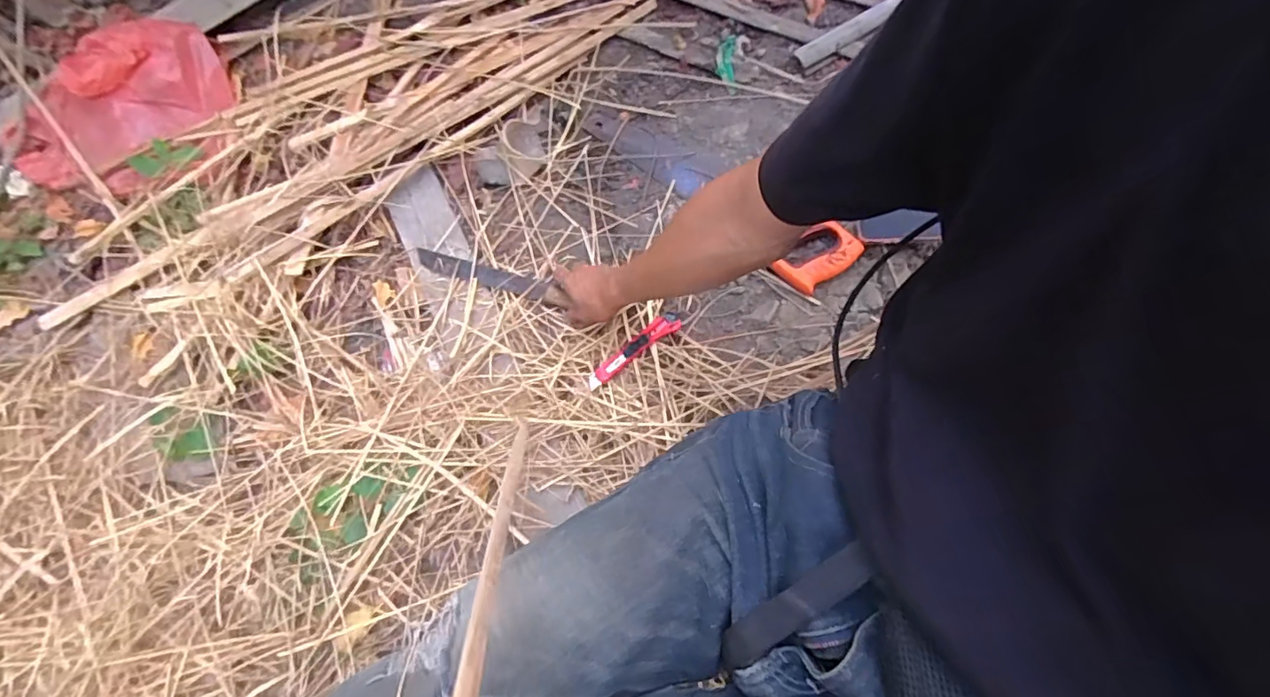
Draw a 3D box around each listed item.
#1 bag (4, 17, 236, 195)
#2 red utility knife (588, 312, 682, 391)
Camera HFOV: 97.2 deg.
[{"bbox_3d":[-0.943,-0.418,1.005,0.393,0.113,0.281,-24,66,-3],"label":"bag"},{"bbox_3d":[-0.003,0.001,0.797,0.157,0.012,0.033,-37,68,-9],"label":"red utility knife"}]

